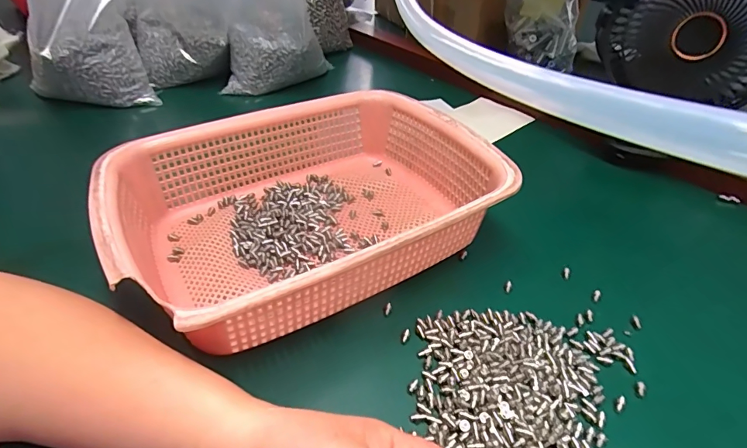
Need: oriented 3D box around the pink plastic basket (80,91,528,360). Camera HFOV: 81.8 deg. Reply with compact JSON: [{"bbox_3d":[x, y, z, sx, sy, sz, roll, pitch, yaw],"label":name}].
[{"bbox_3d":[-0.053,-0.021,0.358,0.294,0.075,0.218,-20,47,-23],"label":"pink plastic basket"}]

